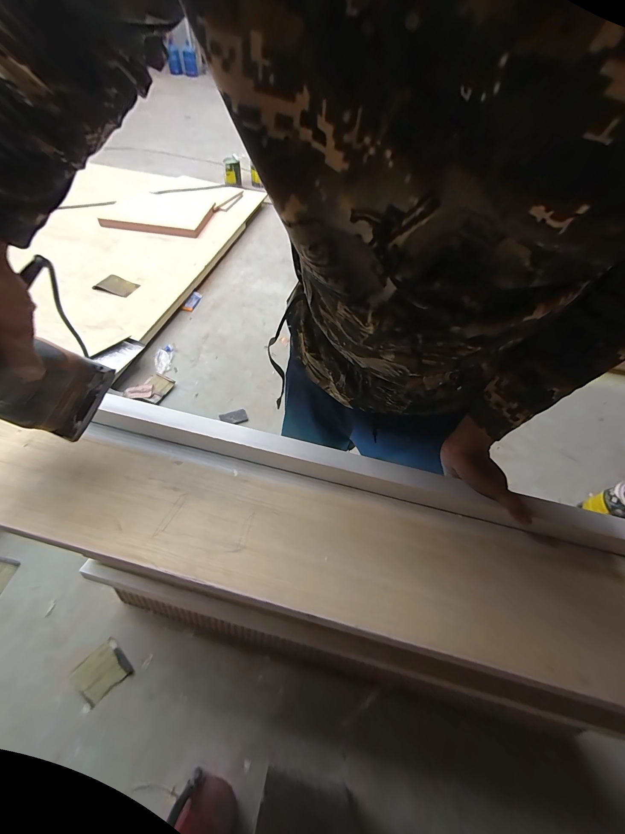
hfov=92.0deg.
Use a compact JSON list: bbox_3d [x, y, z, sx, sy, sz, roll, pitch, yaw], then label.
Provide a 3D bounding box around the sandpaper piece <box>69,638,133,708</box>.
[{"bbox_3d":[-0.569,0.686,0.814,0.109,0.019,0.111,39,60,23],"label":"sandpaper piece"}]

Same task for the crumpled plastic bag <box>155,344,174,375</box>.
[{"bbox_3d":[-0.751,-0.295,1.519,0.080,0.019,0.186,-5,53,-8],"label":"crumpled plastic bag"}]

